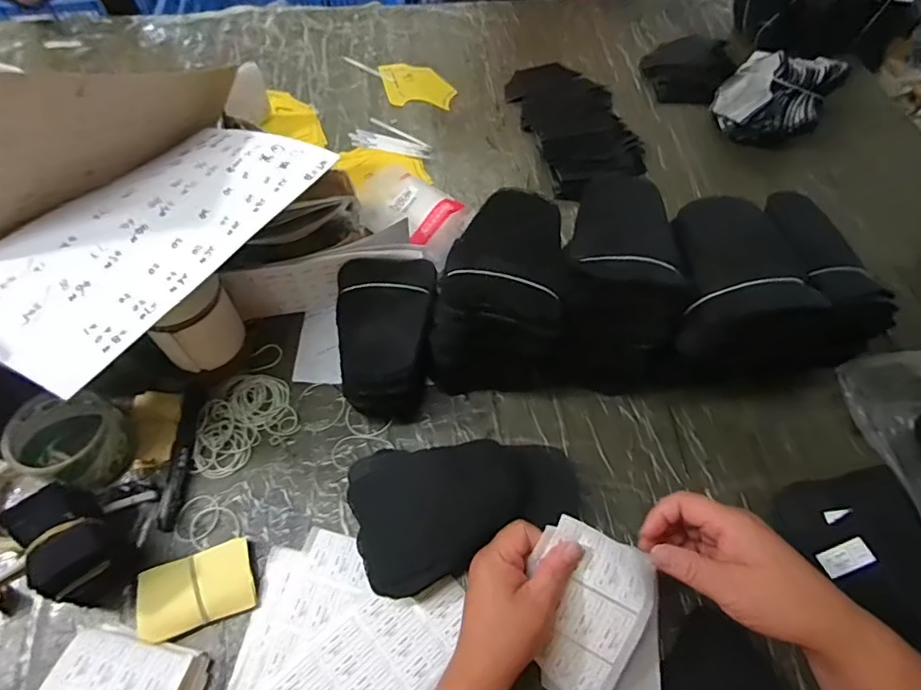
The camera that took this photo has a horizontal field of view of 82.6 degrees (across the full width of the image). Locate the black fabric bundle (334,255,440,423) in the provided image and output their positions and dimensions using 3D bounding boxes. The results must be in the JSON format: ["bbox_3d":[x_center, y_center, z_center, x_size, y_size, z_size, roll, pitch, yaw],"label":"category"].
[{"bbox_3d":[-0.078,-0.007,0.561,0.100,0.096,0.167,-1,59,-3],"label":"black fabric bundle"}]

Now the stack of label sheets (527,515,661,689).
[{"bbox_3d":[0.101,0.204,0.401,0.096,0.020,0.137,-4,88,8],"label":"stack of label sheets"}]

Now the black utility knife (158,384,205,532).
[{"bbox_3d":[-0.277,0.107,0.523,0.020,0.012,0.146,-2,59,-4],"label":"black utility knife"}]

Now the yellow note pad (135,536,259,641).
[{"bbox_3d":[-0.231,0.214,0.459,0.091,0.007,0.060,-17,64,-19],"label":"yellow note pad"}]

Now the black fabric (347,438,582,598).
[{"bbox_3d":[0.007,0.151,0.493,0.206,0.057,0.118,-10,60,-9],"label":"black fabric"}]

